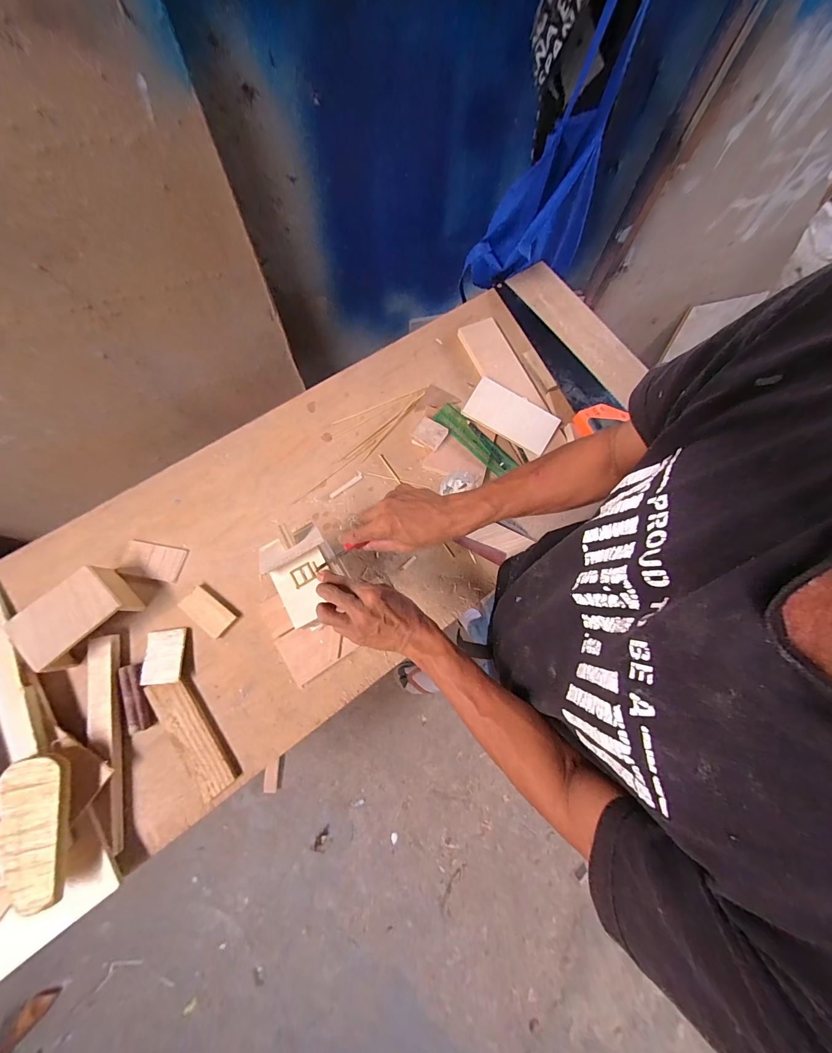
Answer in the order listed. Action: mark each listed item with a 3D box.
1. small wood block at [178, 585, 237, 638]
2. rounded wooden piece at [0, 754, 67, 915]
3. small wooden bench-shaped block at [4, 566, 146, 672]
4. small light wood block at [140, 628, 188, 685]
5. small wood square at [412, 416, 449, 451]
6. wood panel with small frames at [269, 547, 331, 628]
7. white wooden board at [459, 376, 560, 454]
[{"bbox_3d":[-0.339,0.138,0.571,0.086,0.010,0.045,37,76,8],"label":"small wood block"},{"bbox_3d":[-0.490,0.386,0.442,0.072,0.023,0.165,-14,75,-6],"label":"rounded wooden piece"},{"bbox_3d":[-0.517,0.137,0.533,0.092,0.056,0.135,43,76,7],"label":"small wooden bench-shaped block"},{"bbox_3d":[-0.397,0.204,0.550,0.060,0.005,0.079,-3,74,-3],"label":"small light wood block"},{"bbox_3d":[0.027,-0.175,0.660,0.055,0.020,0.047,32,75,7],"label":"small wood square"},{"bbox_3d":[-0.143,0.078,0.456,0.070,0.012,0.081,-28,77,-10],"label":"wood panel with small frames"},{"bbox_3d":[0.184,-0.214,0.675,0.172,0.009,0.091,29,85,-2],"label":"white wooden board"}]

